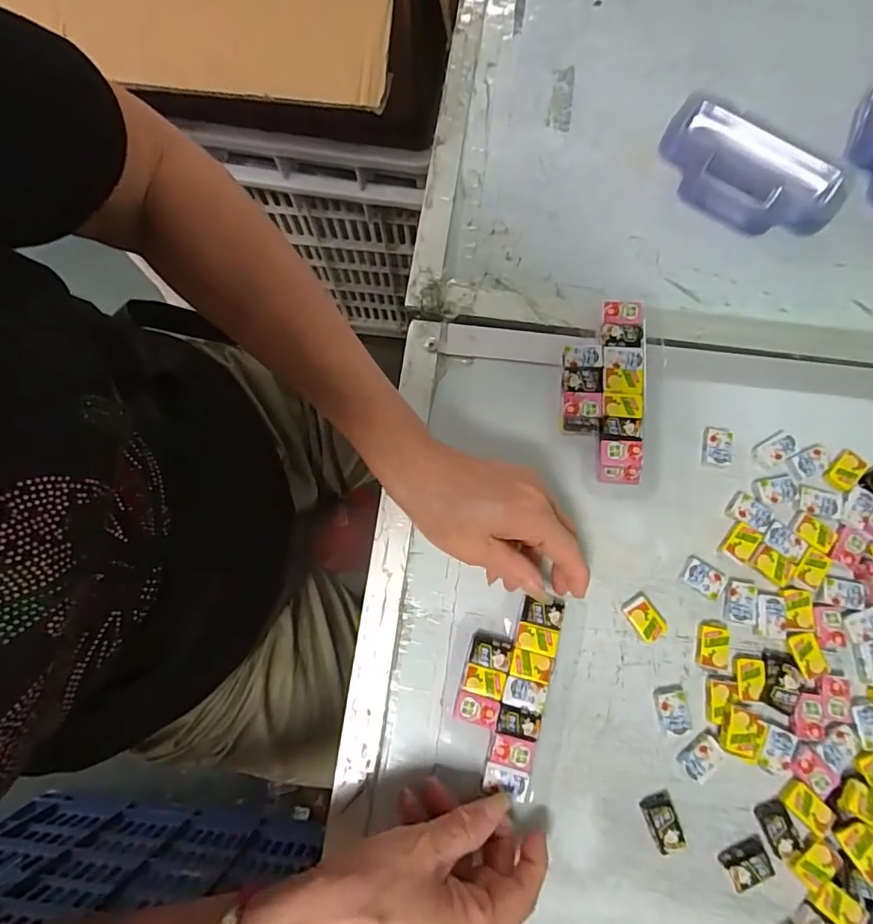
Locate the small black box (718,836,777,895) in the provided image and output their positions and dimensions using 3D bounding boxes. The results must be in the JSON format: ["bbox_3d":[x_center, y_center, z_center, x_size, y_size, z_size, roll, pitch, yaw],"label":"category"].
[{"bbox_3d":[0.179,0.232,0.291,0.027,0.007,0.021,-22,76,-4],"label":"small black box"}]

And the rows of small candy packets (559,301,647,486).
[{"bbox_3d":[0.113,-0.047,0.351,0.054,0.033,0.121,5,76,3],"label":"rows of small candy packets"}]

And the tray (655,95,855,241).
[{"bbox_3d":[0.241,-0.224,0.393,0.137,0.029,0.074,28,78,8],"label":"tray"}]

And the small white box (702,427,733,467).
[{"bbox_3d":[0.194,-0.010,0.348,0.020,0.008,0.027,9,76,4],"label":"small white box"}]

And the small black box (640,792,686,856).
[{"bbox_3d":[0.134,0.214,0.299,0.018,0.009,0.028,-15,76,-2],"label":"small black box"}]

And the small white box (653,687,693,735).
[{"bbox_3d":[0.147,0.154,0.314,0.019,0.008,0.025,-13,76,-1],"label":"small white box"}]

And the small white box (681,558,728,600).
[{"bbox_3d":[0.175,0.076,0.332,0.024,0.008,0.019,32,79,9],"label":"small white box"}]

